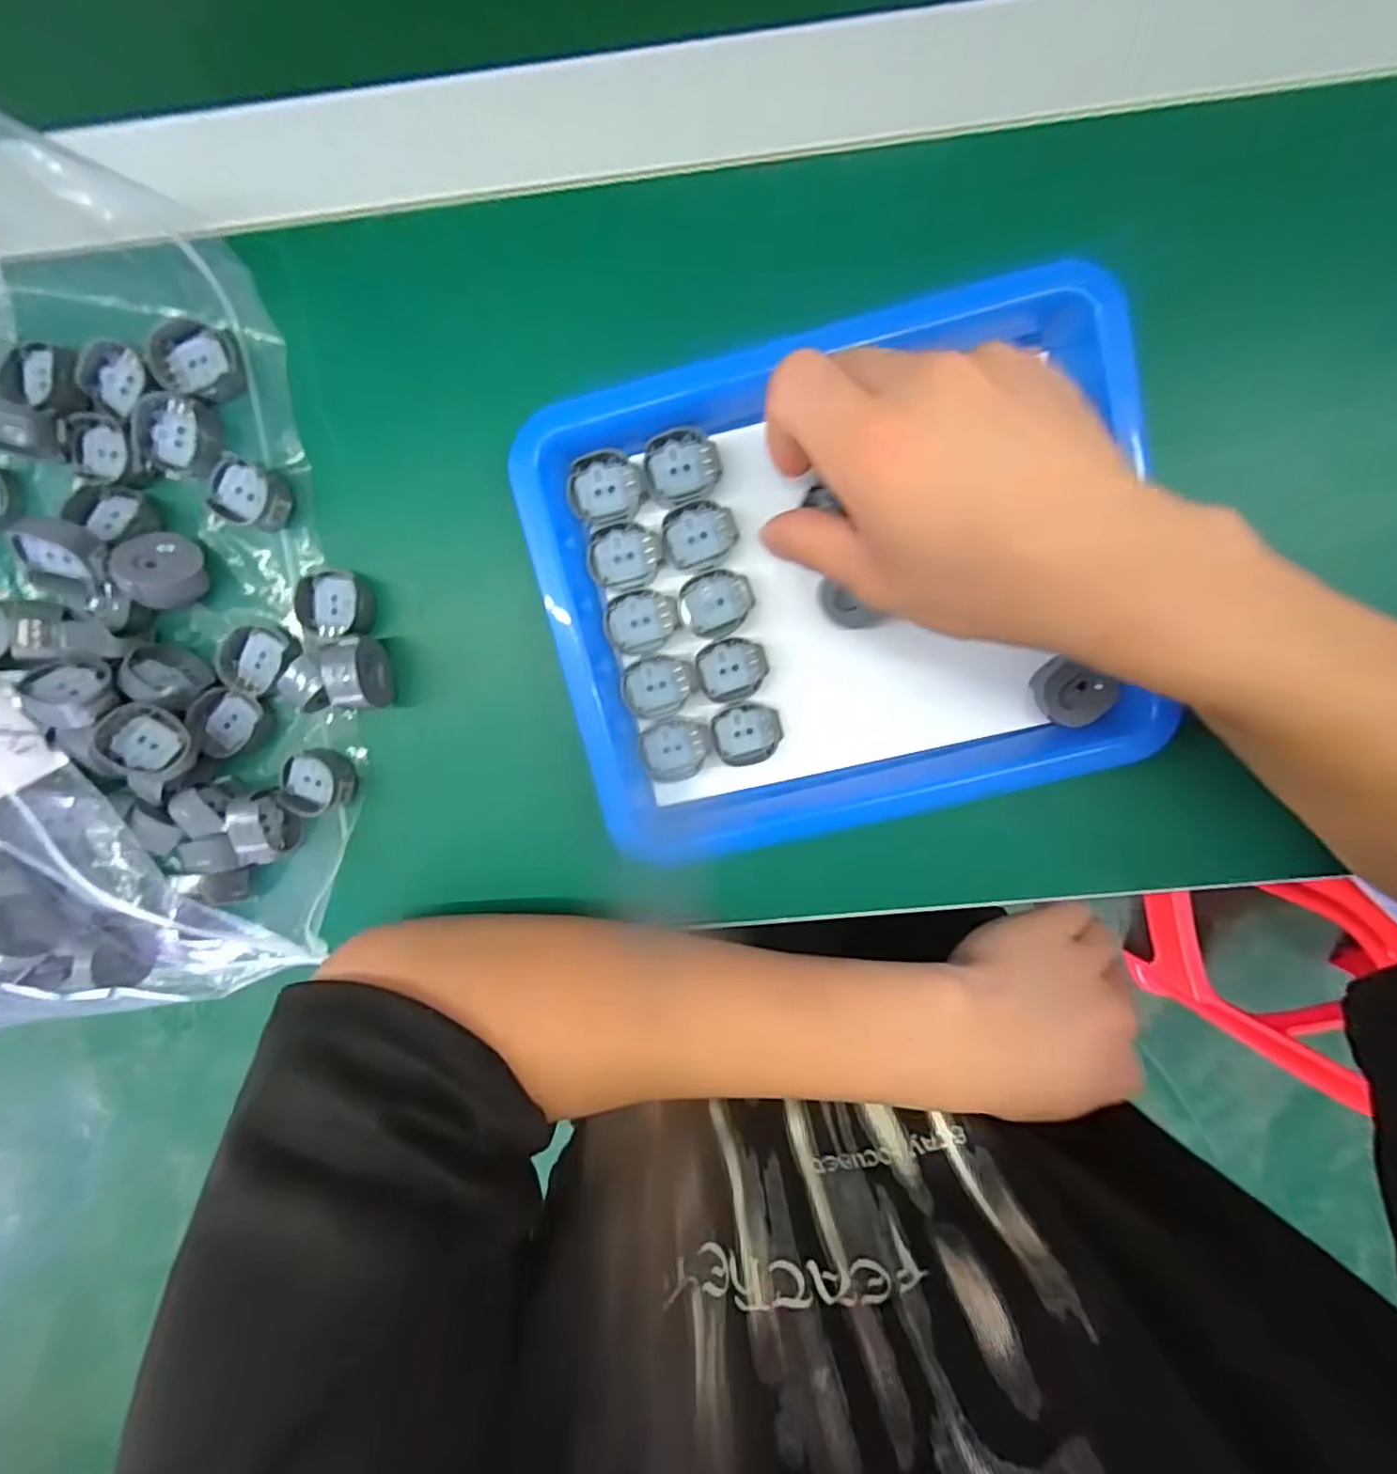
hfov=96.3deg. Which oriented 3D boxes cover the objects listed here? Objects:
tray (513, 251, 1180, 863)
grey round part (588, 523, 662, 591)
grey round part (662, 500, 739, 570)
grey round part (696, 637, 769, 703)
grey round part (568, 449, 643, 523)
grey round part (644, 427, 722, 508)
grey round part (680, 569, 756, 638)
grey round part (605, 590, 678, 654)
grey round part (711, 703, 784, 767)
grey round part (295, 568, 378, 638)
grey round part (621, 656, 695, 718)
[{"bbox_3d":[0.055,-0.054,0.238,0.216,0.026,0.178,-15,97,3],"label":"tray"},{"bbox_3d":[-0.029,-0.070,0.243,0.027,0.007,0.024,0,98,2],"label":"grey round part"},{"bbox_3d":[0.001,-0.078,0.239,0.027,0.004,0.023,-18,97,4],"label":"grey round part"},{"bbox_3d":[0.013,-0.027,0.246,0.027,0.004,0.024,-9,98,3],"label":"grey round part"},{"bbox_3d":[-0.036,-0.095,0.237,0.026,0.009,0.024,0,98,1],"label":"grey round part"},{"bbox_3d":[-0.006,-0.102,0.236,0.028,0.004,0.025,-19,97,4],"label":"grey round part"},{"bbox_3d":[0.007,-0.052,0.244,0.028,0.004,0.024,-19,97,4],"label":"grey round part"},{"bbox_3d":[-0.023,-0.046,0.244,0.027,0.004,0.023,-23,97,4],"label":"grey round part"},{"bbox_3d":[0.019,-0.001,0.250,0.027,0.004,0.024,-8,98,3],"label":"grey round part"},{"bbox_3d":[-0.146,-0.054,0.252,0.027,0.014,0.026,0,98,1],"label":"grey round part"},{"bbox_3d":[-0.016,-0.021,0.251,0.028,0.008,0.023,-17,97,4],"label":"grey round part"}]

